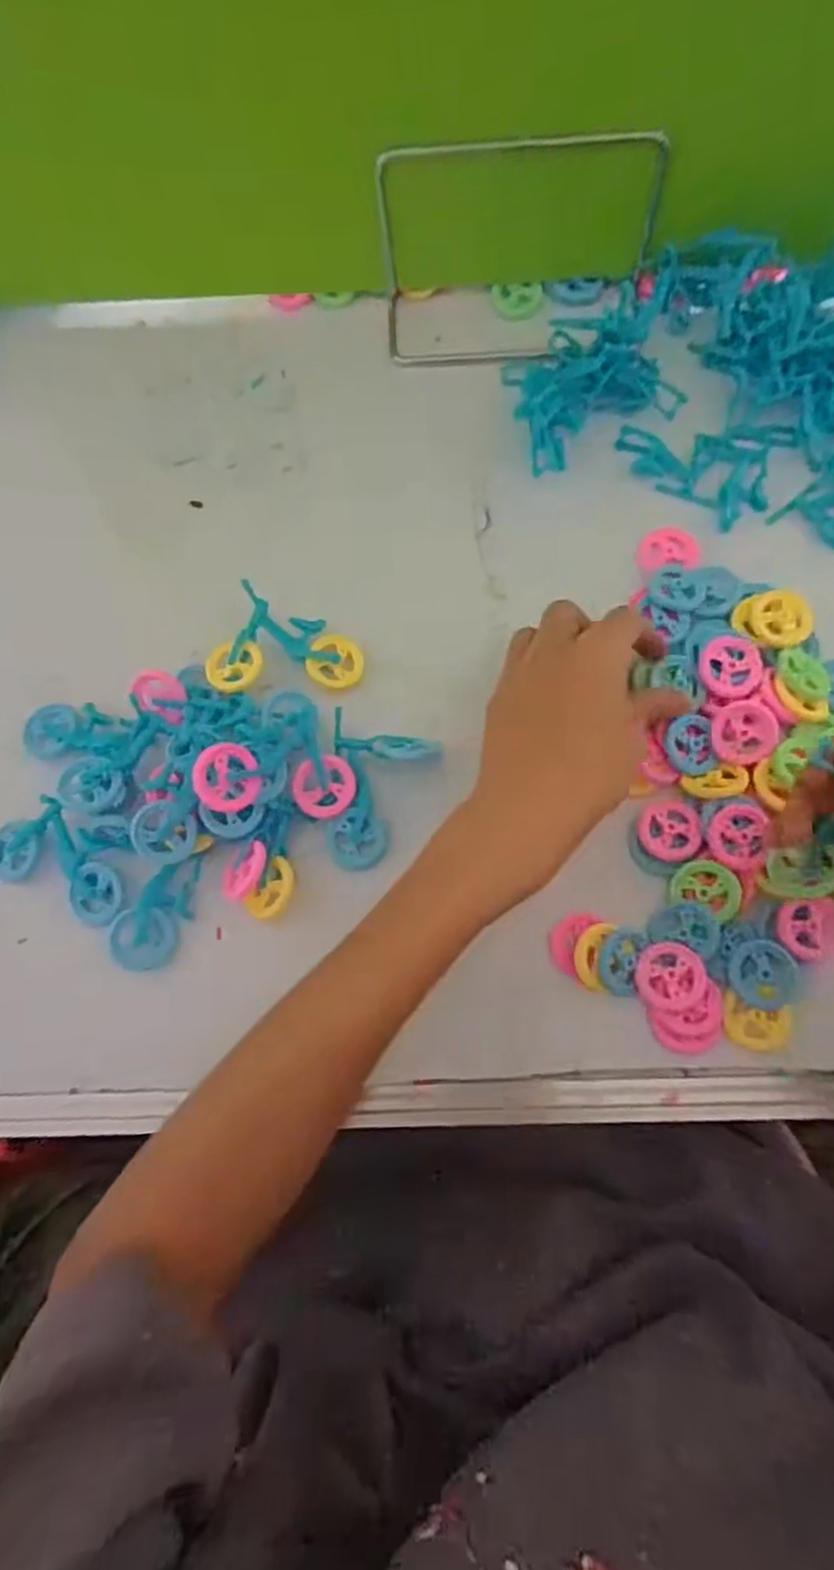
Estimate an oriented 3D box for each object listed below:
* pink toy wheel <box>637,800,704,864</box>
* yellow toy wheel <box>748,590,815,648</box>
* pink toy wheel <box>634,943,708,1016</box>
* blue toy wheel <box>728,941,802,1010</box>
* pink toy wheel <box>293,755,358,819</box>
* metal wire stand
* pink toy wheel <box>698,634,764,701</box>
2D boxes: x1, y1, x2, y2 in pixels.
[{"bbox_3d":[0.120,0.021,0.354,0.028,0.007,0.029,-1,74,4],"label":"pink toy wheel"},{"bbox_3d":[0.181,-0.083,0.372,0.029,0.009,0.026,42,81,14],"label":"yellow toy wheel"},{"bbox_3d":[0.113,0.086,0.333,0.030,0.006,0.031,-1,74,4],"label":"pink toy wheel"},{"bbox_3d":[0.155,0.084,0.333,0.030,0.007,0.029,-1,74,4],"label":"blue toy wheel"},{"bbox_3d":[-0.044,0.001,0.358,0.030,0.004,0.029,-2,96,-20],"label":"pink toy wheel"},{"bbox_3d":[0.058,-0.294,0.415,0.158,0.080,0.070,-5,74,3],"label":"metal wire stand"},{"bbox_3d":[0.153,-0.057,0.365,0.030,0.006,0.032,-1,74,4],"label":"pink toy wheel"}]

